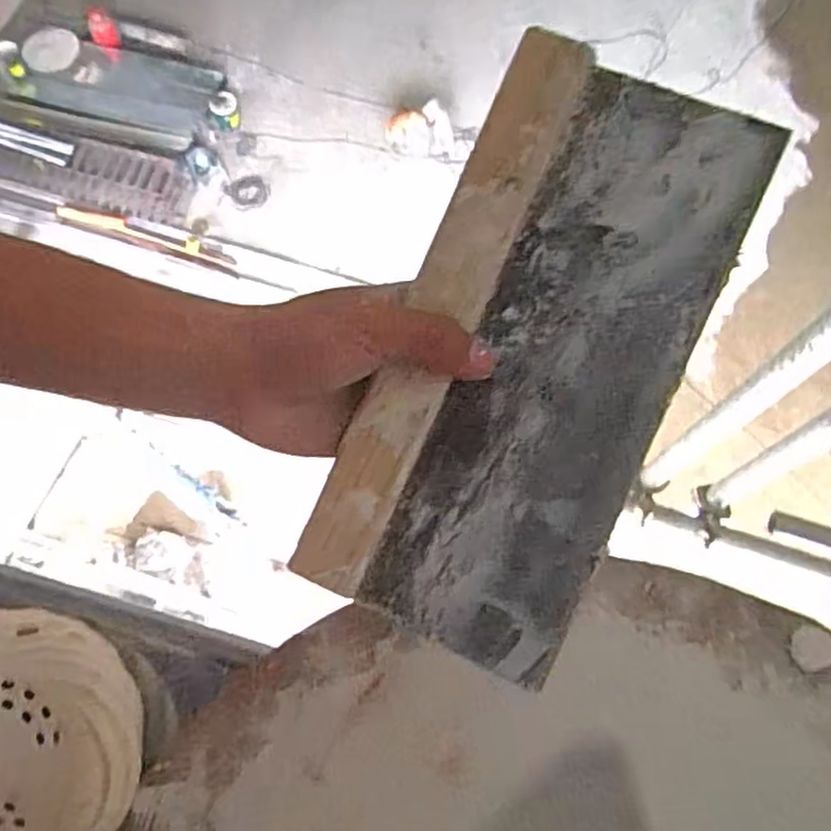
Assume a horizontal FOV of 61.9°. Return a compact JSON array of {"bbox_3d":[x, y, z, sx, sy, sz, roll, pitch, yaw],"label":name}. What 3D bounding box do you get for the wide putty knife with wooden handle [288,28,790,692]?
[{"bbox_3d":[0.048,-0.024,0.287,0.112,0.011,0.244,24,90,8],"label":"wide putty knife with wooden handle"}]

